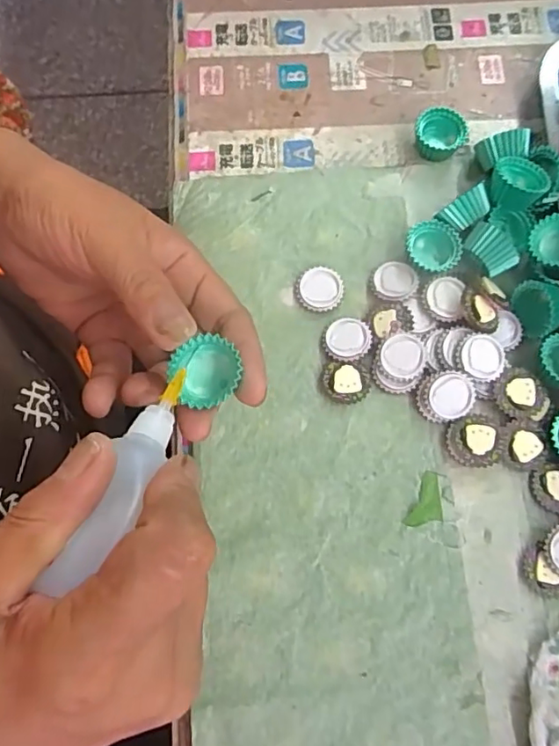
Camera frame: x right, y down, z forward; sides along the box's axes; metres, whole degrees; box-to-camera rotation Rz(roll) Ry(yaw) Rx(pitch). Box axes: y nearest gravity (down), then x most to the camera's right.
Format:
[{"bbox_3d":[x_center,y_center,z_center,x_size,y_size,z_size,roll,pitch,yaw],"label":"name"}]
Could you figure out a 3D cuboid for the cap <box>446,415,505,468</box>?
[{"bbox_3d":[0.109,0.038,0.314,0.029,0.012,0.027,0,75,1],"label":"cap"}]

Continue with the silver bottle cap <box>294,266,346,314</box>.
[{"bbox_3d":[0.024,-0.050,0.340,0.028,0.006,0.027,0,75,1],"label":"silver bottle cap"}]

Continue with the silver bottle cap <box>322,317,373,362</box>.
[{"bbox_3d":[0.039,-0.020,0.329,0.027,0.004,0.026,0,75,1],"label":"silver bottle cap"}]

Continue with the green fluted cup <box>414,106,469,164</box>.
[{"bbox_3d":[0.101,-0.149,0.360,0.032,0.016,0.033,0,75,1],"label":"green fluted cup"}]

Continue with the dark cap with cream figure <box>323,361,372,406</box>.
[{"bbox_3d":[0.038,0.006,0.325,0.027,0.006,0.023,7,75,3],"label":"dark cap with cream figure"}]

